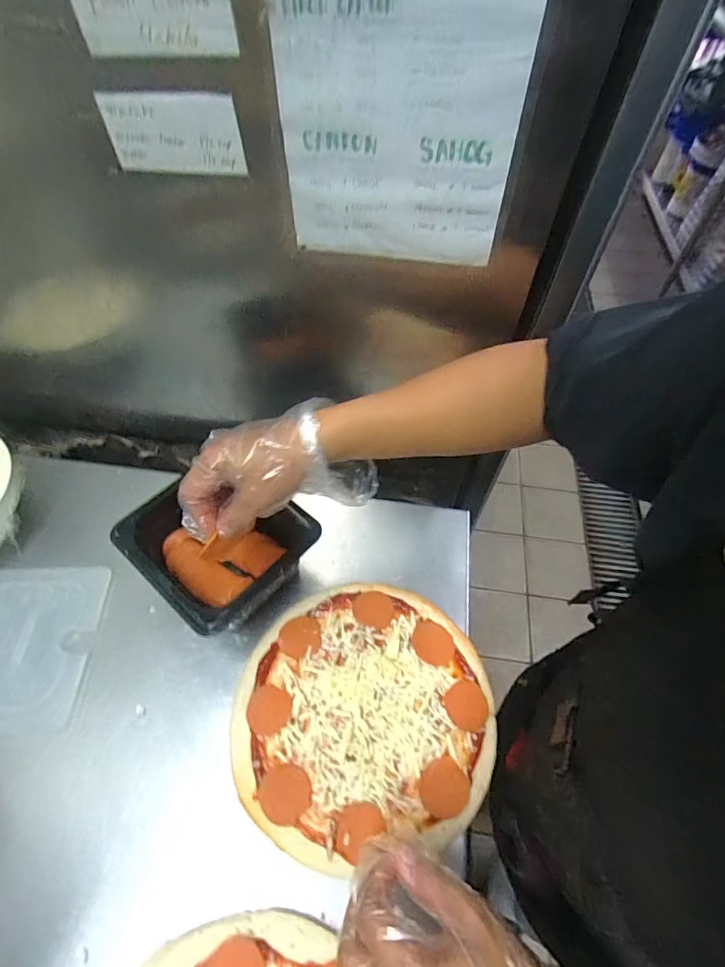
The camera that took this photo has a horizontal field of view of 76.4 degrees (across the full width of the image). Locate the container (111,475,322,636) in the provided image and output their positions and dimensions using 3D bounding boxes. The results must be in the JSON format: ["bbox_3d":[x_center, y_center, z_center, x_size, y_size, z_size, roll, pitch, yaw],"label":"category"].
[{"bbox_3d":[-0.156,0.067,0.514,0.165,0.078,0.152,34,67,22],"label":"container"}]

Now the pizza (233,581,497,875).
[{"bbox_3d":[0.001,0.224,0.472,0.255,0.036,0.238,1,57,-1],"label":"pizza"}]

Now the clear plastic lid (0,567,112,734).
[{"bbox_3d":[-0.375,0.174,0.500,0.159,0.015,0.170,-1,55,0],"label":"clear plastic lid"}]

